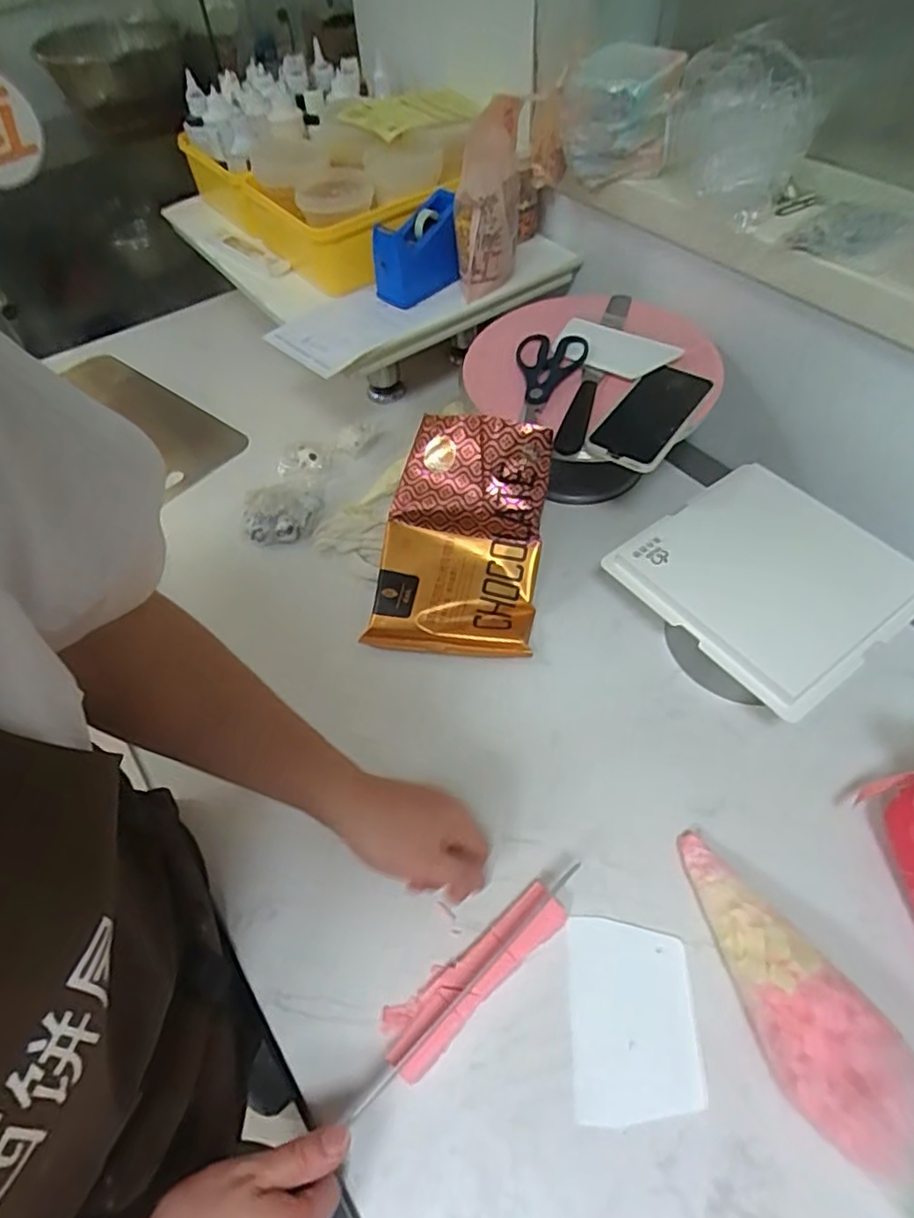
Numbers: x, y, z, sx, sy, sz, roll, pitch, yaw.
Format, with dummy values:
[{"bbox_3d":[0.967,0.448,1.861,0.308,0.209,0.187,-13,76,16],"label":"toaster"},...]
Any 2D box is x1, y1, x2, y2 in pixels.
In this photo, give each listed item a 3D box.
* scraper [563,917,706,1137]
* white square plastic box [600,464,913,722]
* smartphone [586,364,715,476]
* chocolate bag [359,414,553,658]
[{"bbox_3d":[0.135,0.315,0.495,0.093,0.005,0.132,-3,53,7],"label":"scraper"},{"bbox_3d":[0.315,-0.037,0.656,0.231,0.031,0.244,-31,58,-18],"label":"white square plastic box"},{"bbox_3d":[0.210,-0.214,0.696,0.082,0.017,0.183,30,61,23],"label":"smartphone"},{"bbox_3d":[0.004,-0.083,0.695,0.177,0.092,0.261,7,79,3],"label":"chocolate bag"}]

